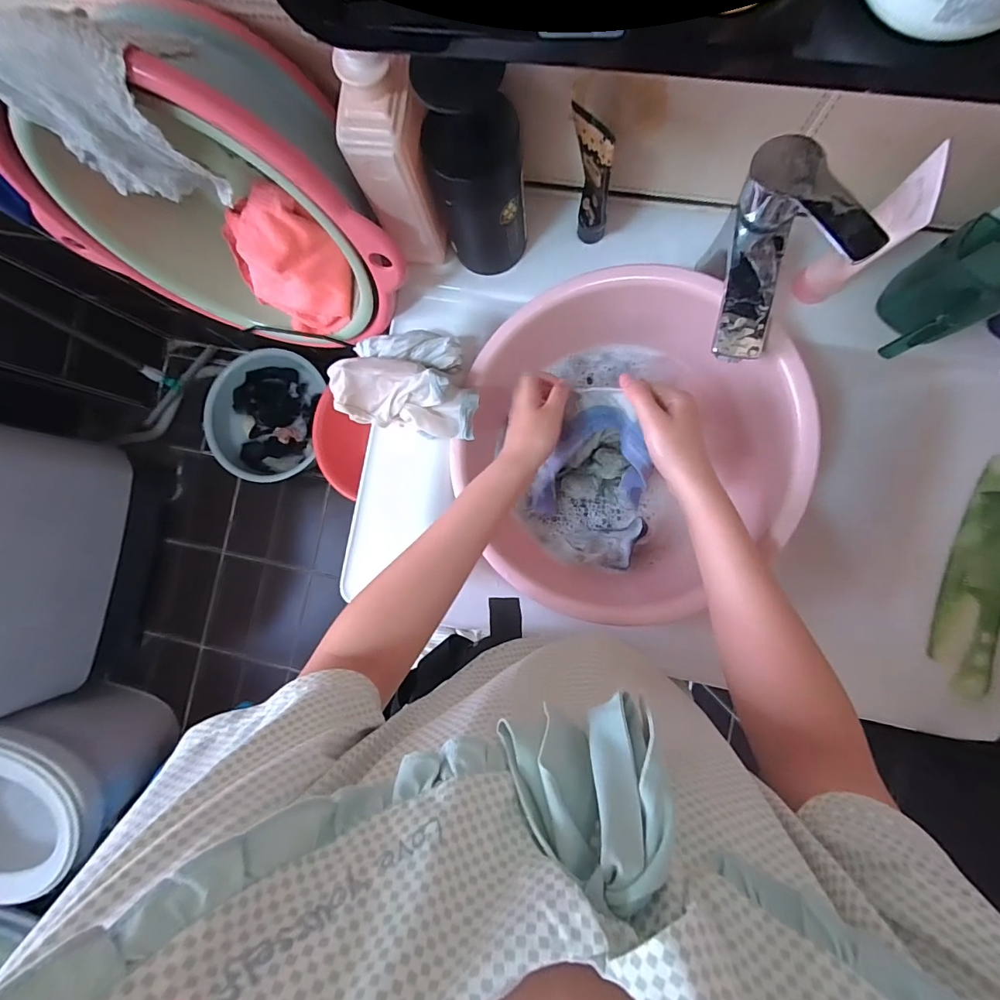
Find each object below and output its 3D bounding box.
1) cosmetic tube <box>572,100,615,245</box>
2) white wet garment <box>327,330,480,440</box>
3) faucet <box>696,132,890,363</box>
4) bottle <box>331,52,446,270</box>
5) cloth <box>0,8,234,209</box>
[{"bbox_3d":[0.086,-0.293,0.422,0.021,0.144,0.045,-31,85,3],"label":"cosmetic tube"},{"bbox_3d":[-0.095,-0.130,0.487,0.146,0.064,0.108,11,88,6],"label":"white wet garment"},{"bbox_3d":[0.226,-0.193,0.386,0.092,0.135,0.145,3,87,6],"label":"faucet"},{"bbox_3d":[-0.088,-0.287,0.404,0.054,0.185,0.051,14,89,6],"label":"bottle"},{"bbox_3d":[-0.297,-0.290,0.347,0.120,0.138,0.034,12,88,6],"label":"cloth"}]

